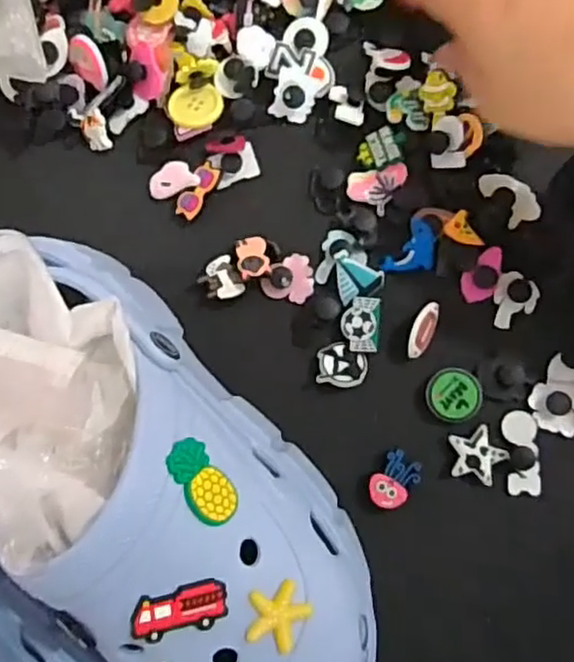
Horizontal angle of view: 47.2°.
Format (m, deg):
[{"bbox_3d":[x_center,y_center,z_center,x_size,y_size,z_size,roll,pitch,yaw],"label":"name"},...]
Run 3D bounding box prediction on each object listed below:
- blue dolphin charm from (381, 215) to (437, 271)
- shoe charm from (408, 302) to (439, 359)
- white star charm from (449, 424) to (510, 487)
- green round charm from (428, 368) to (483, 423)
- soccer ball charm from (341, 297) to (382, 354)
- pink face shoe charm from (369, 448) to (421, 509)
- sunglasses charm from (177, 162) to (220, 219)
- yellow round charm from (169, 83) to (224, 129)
[{"bbox_3d":[0.064,-0.045,0.338,0.025,0.008,0.028,4,84,6],"label":"blue dolphin charm"},{"bbox_3d":[0.069,0.000,0.332,0.011,0.011,0.029,23,86,7],"label":"shoe charm"},{"bbox_3d":[0.094,0.061,0.321,0.027,0.004,0.027,-5,83,5],"label":"white star charm"},{"bbox_3d":[0.084,0.032,0.329,0.026,0.010,0.026,-1,84,5],"label":"green round charm"},{"bbox_3d":[0.038,-0.003,0.337,0.019,0.007,0.028,4,84,6],"label":"soccer ball charm"},{"bbox_3d":[0.053,0.075,0.329,0.019,0.013,0.027,36,88,8],"label":"pink face shoe charm"},{"bbox_3d":[-0.048,-0.076,0.353,0.012,0.005,0.031,37,88,8],"label":"sunglasses charm"},{"bbox_3d":[-0.049,-0.122,0.357,0.029,0.004,0.025,-16,83,3],"label":"yellow round charm"}]

